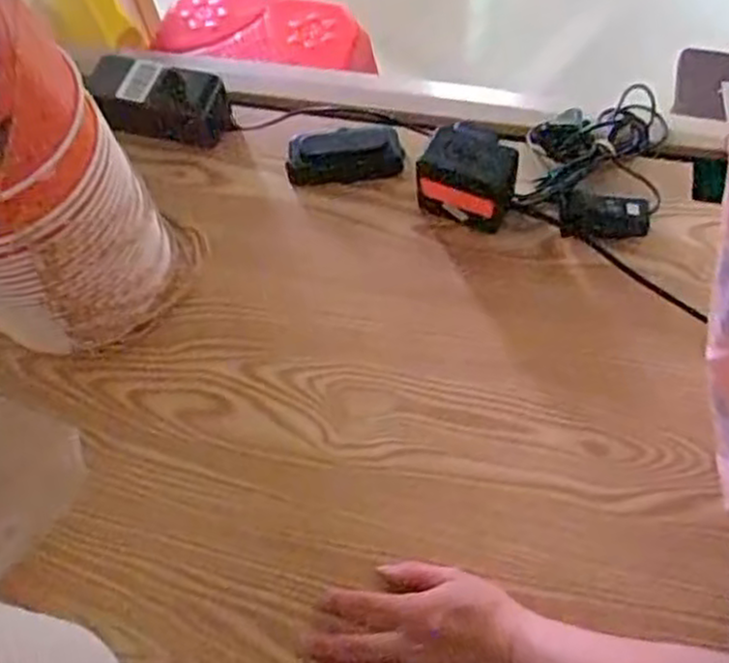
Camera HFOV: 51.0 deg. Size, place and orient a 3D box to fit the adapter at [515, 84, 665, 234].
[{"bbox_3d":[0.212,-0.167,0.697,0.118,0.049,0.183,12,63,9],"label":"adapter"}]

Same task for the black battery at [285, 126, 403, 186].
[{"bbox_3d":[-0.019,-0.164,0.717,0.105,0.024,0.048,-4,62,0],"label":"black battery"}]

